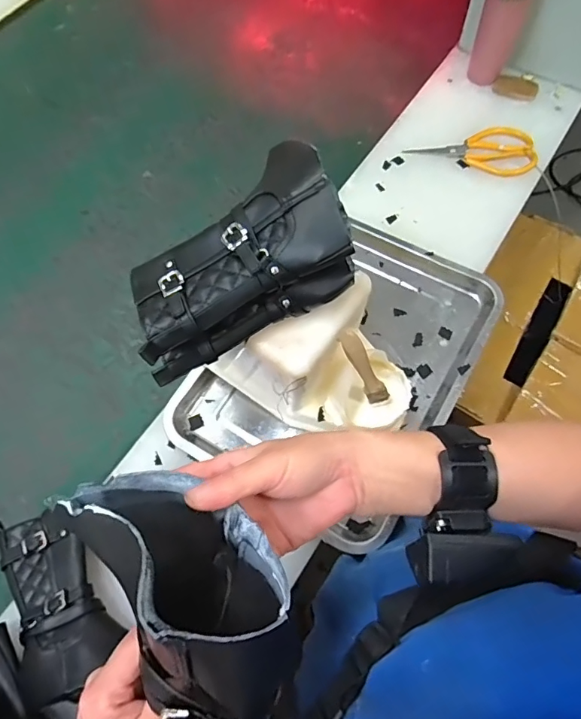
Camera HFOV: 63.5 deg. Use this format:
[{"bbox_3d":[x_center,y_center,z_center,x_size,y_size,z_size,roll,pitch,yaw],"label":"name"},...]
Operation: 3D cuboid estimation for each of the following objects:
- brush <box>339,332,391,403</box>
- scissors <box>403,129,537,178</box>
[{"bbox_3d":[0.075,0.011,0.477,0.018,0.113,0.016,24,67,42],"label":"brush"},{"bbox_3d":[0.281,-0.322,0.721,0.185,0.028,0.070,10,67,8],"label":"scissors"}]

